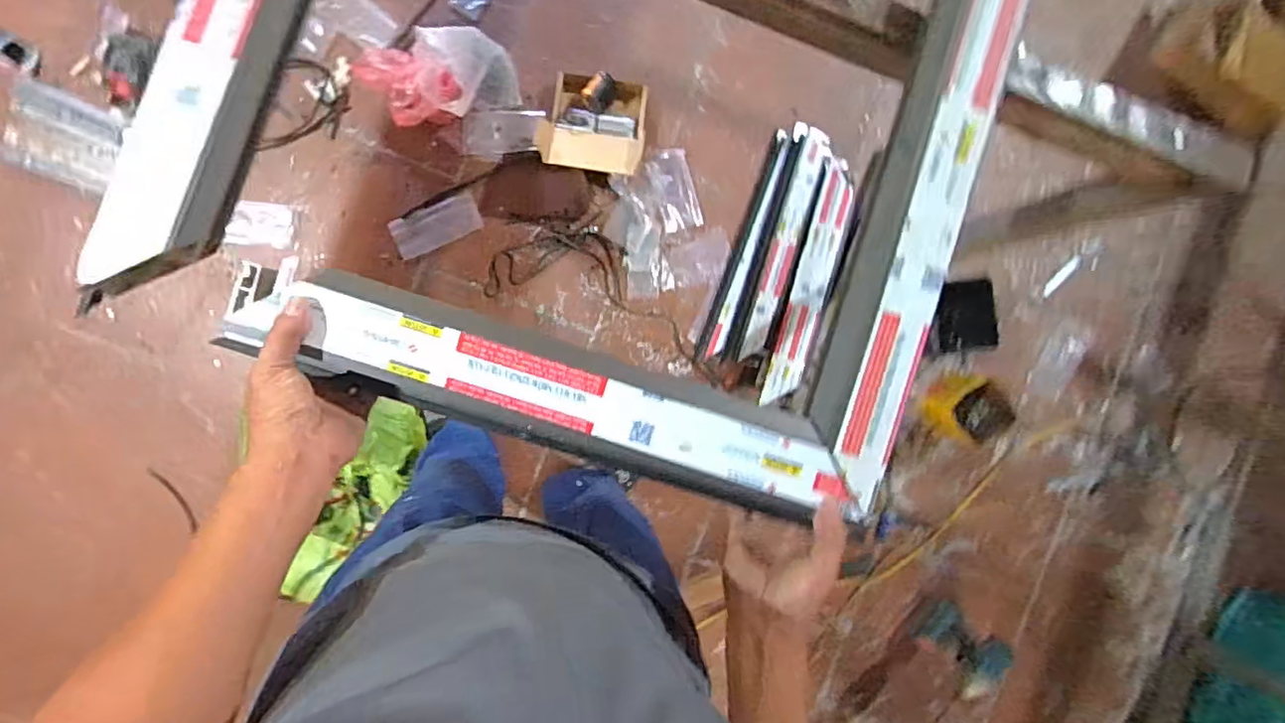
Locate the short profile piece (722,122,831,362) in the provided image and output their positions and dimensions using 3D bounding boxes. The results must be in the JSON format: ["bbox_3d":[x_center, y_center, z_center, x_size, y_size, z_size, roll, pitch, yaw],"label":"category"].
[{"bbox_3d":[0.296,-0.257,1.327,0.084,0.064,0.476,17,90,-5],"label":"short profile piece"}]

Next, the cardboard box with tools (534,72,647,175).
[{"bbox_3d":[-0.104,-0.507,1.294,0.226,0.111,0.214,3,91,-4],"label":"cardboard box with tools"}]

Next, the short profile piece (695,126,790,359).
[{"bbox_3d":[0.232,-0.252,1.343,0.054,0.043,0.520,20,90,-4],"label":"short profile piece"}]

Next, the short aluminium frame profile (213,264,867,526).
[{"bbox_3d":[-0.074,0.028,0.494,0.493,0.042,0.085,18,90,-3],"label":"short aluminium frame profile"}]

